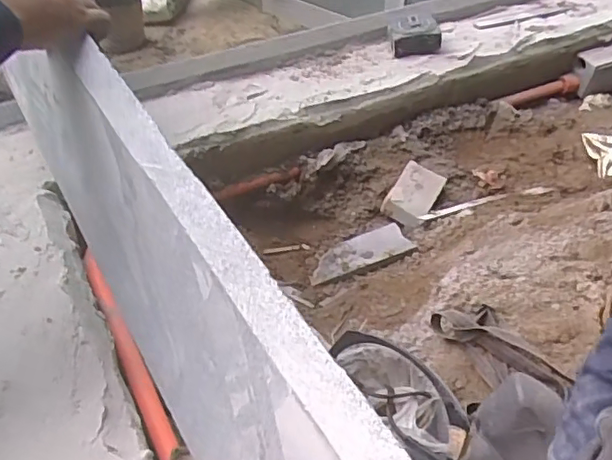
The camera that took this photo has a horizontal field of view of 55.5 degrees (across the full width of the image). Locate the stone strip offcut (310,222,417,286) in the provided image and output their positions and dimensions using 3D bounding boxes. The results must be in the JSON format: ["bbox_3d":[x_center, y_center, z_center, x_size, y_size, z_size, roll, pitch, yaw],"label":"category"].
[{"bbox_3d":[0.075,0.032,0.847,0.147,0.007,0.074,-20,36,1],"label":"stone strip offcut"}]

